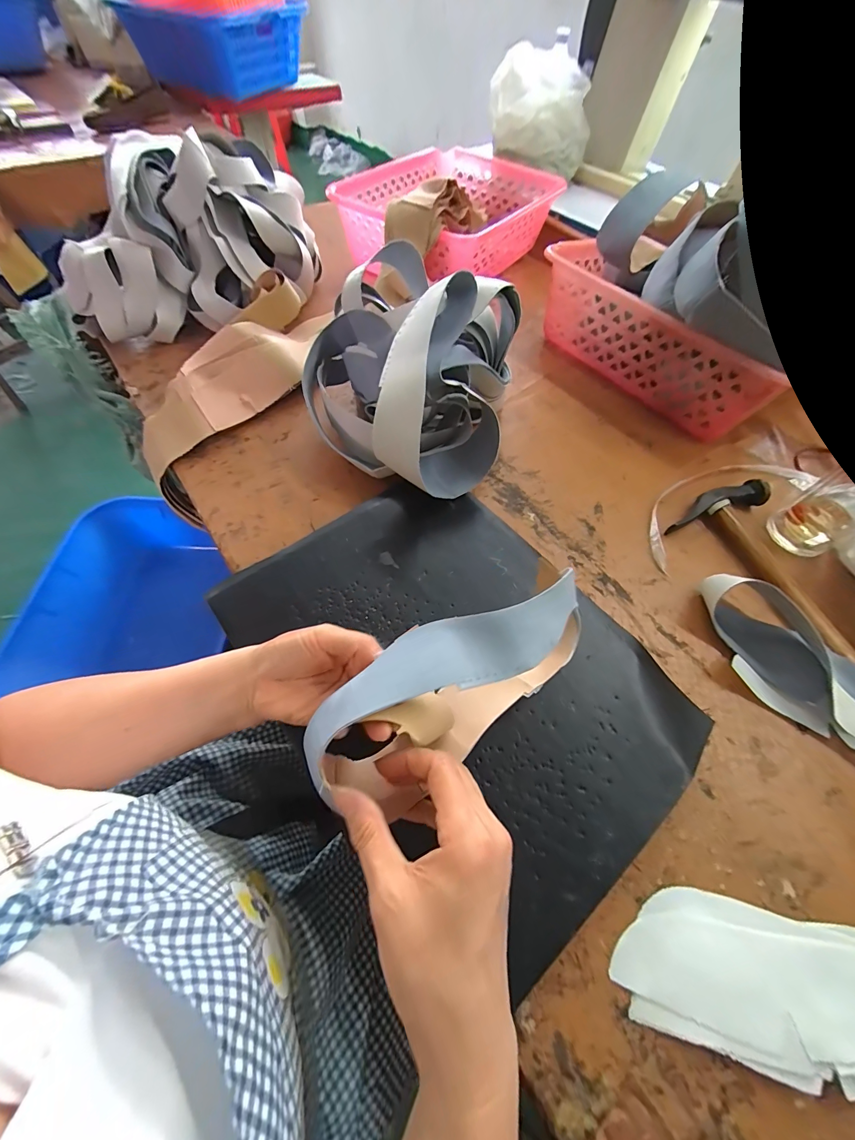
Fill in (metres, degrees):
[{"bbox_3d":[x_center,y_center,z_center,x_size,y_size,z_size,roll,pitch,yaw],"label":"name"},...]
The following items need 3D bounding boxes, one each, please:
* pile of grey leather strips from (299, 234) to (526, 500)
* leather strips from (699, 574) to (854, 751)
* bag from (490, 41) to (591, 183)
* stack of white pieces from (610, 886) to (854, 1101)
[{"bbox_3d":[-0.017,-0.240,0.466,0.228,0.185,0.276,-36,68,-20],"label":"pile of grey leather strips"},{"bbox_3d":[0.392,0.102,0.357,0.101,0.097,0.265,-35,54,-20],"label":"leather strips"},{"bbox_3d":[0.248,-1.002,0.821,0.218,0.146,0.183,-21,64,-14],"label":"bag"},{"bbox_3d":[0.261,0.299,0.267,0.239,0.022,0.086,10,61,3],"label":"stack of white pieces"}]

